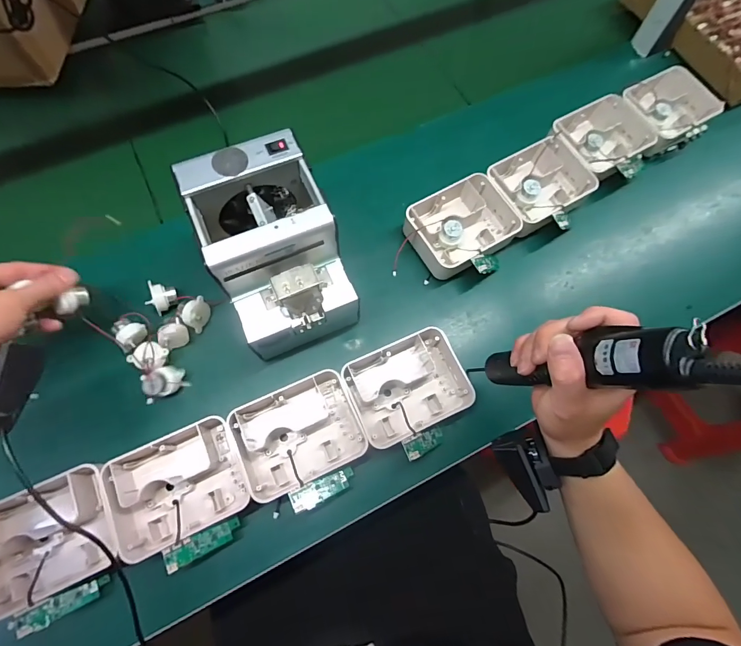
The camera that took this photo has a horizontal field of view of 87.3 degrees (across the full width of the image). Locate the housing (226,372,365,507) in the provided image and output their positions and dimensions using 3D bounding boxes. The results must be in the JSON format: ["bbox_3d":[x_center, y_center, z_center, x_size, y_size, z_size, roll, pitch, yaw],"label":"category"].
[{"bbox_3d":[-0.076,0.120,0.422,0.129,0.055,0.098,-22,65,-14],"label":"housing"}]

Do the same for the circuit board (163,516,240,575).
[{"bbox_3d":[-0.165,0.216,0.384,0.070,0.004,0.023,-20,86,-29],"label":"circuit board"}]

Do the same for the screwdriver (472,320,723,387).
[{"bbox_3d":[0.156,0.030,0.310,0.035,0.211,0.036,-32,91,-18],"label":"screwdriver"}]

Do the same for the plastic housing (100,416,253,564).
[{"bbox_3d":[-0.198,0.169,0.403,0.124,0.057,0.102,-19,64,-13],"label":"plastic housing"}]

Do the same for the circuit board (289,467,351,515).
[{"bbox_3d":[-0.048,0.171,0.401,0.069,0.006,0.022,-18,63,-28],"label":"circuit board"}]

